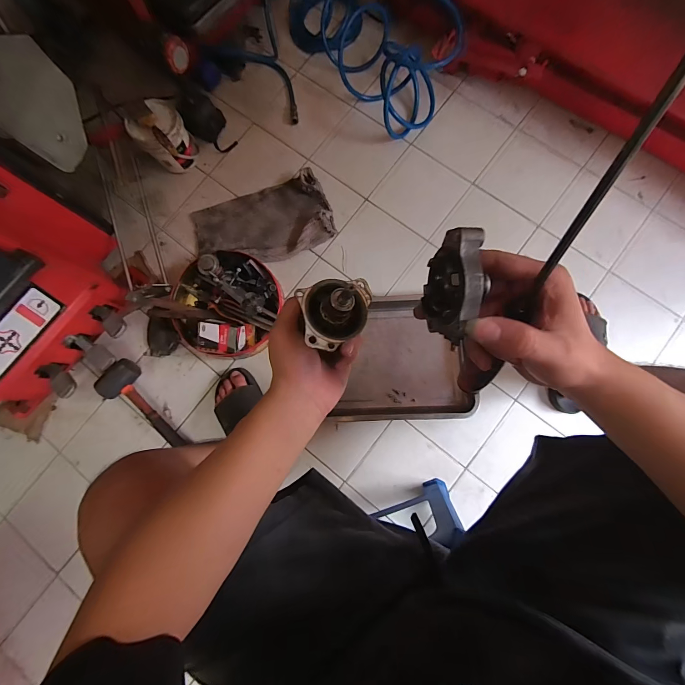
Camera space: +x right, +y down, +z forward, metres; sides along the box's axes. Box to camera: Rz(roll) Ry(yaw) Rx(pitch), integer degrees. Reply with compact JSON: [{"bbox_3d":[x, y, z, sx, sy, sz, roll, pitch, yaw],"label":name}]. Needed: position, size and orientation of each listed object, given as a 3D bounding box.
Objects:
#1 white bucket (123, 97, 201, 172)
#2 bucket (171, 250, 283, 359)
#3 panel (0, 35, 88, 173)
[{"bbox_3d":[-0.447,-0.532,0.886,0.143,0.137,0.132,34,86,7],"label":"white bucket"},{"bbox_3d":[-0.294,-0.093,0.823,0.251,0.117,0.245,0,83,3],"label":"bucket"},{"bbox_3d":[-0.598,-0.472,0.658,0.014,0.226,0.168,22,84,7],"label":"panel"}]

